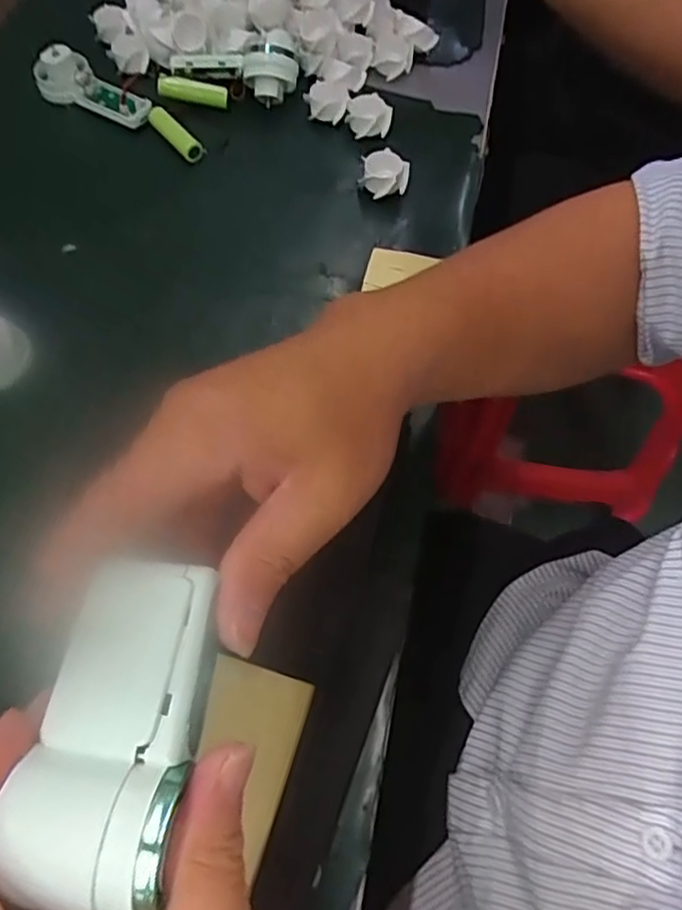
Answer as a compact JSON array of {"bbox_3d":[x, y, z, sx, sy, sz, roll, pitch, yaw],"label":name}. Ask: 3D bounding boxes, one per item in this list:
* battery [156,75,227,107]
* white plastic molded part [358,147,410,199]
[{"bbox_3d":[-0.106,-0.261,0.480,0.048,0.014,0.013,2,61,3],"label":"battery"},{"bbox_3d":[0.029,-0.187,0.445,0.030,0.019,0.029,-1,61,1],"label":"white plastic molded part"}]

